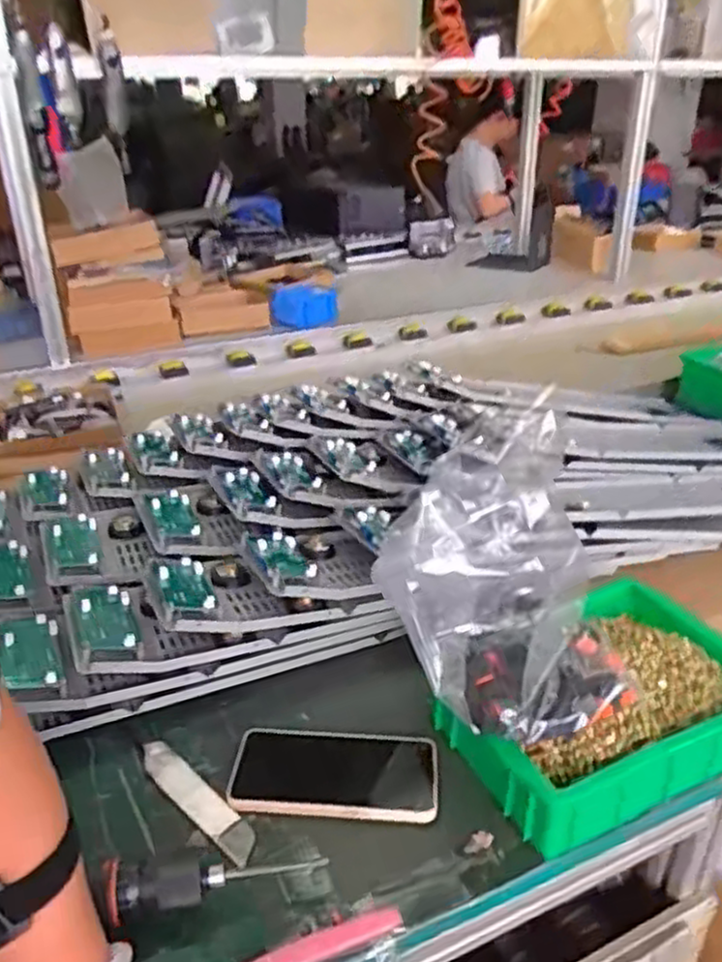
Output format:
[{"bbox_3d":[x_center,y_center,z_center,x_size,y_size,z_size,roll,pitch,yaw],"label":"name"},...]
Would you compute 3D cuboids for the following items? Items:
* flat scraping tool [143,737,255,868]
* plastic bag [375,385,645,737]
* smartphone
[{"bbox_3d":[-0.125,0.239,0.569,0.134,0.006,0.028,23,36,38],"label":"flat scraping tool"},{"bbox_3d":[0.110,0.066,0.535,0.156,0.185,0.128,-12,29,-20],"label":"plastic bag"},{"bbox_3d":[-0.020,0.225,0.587,0.158,0.006,0.080,0,29,3],"label":"smartphone"}]

